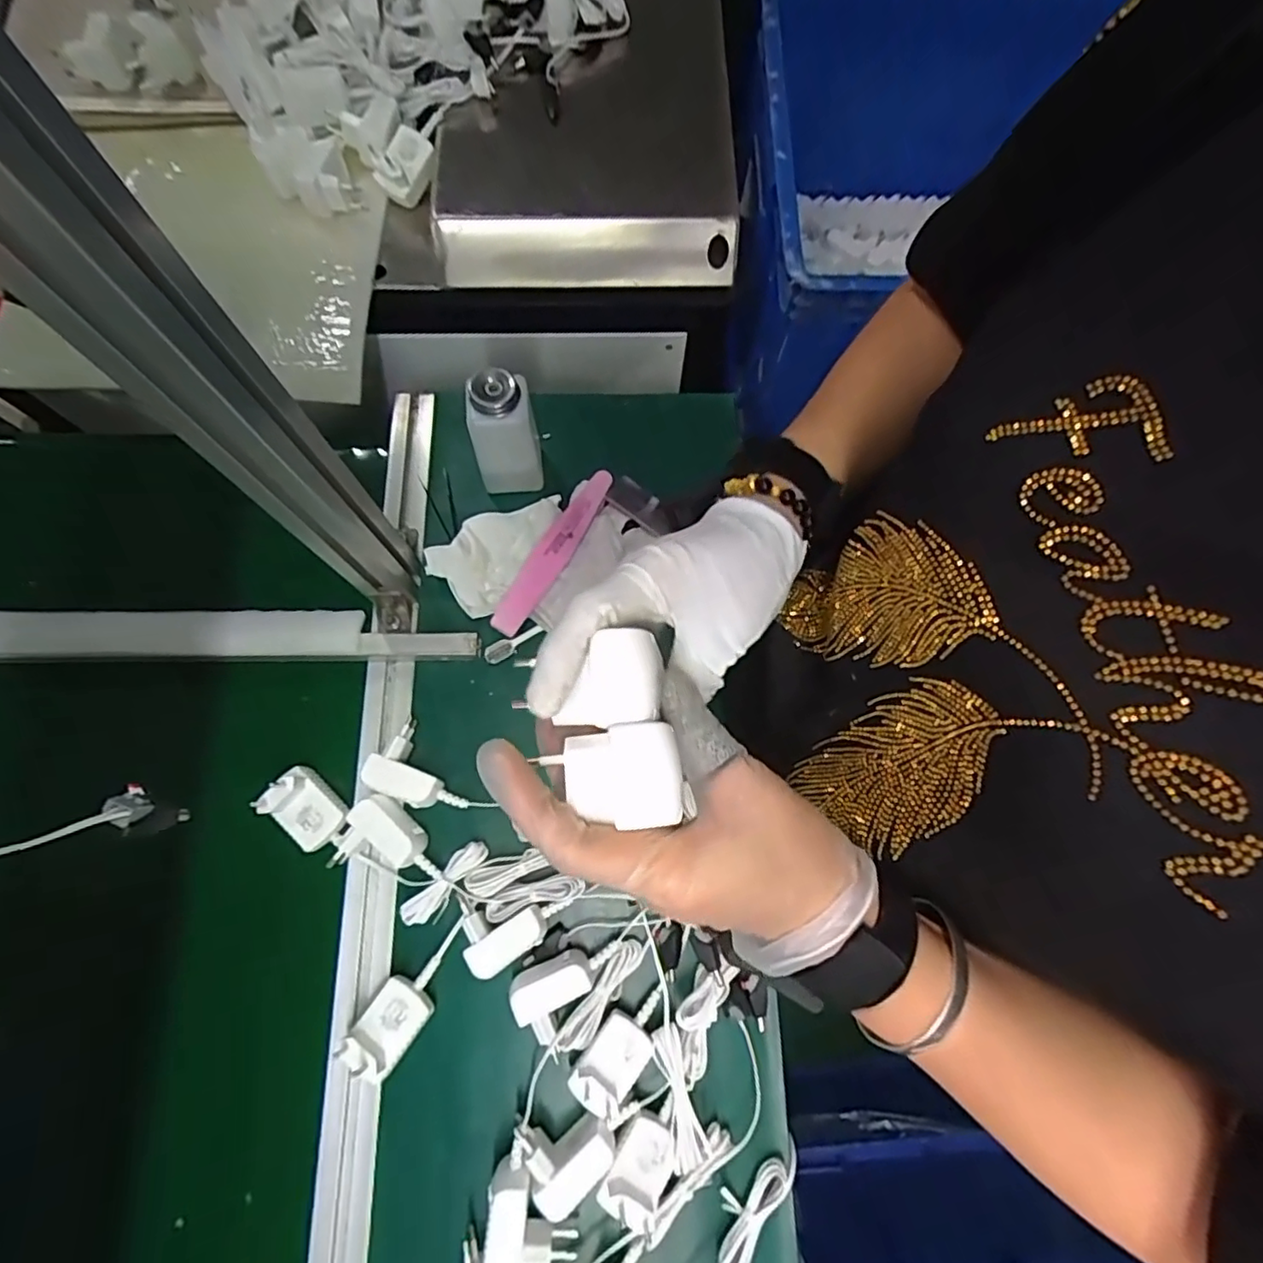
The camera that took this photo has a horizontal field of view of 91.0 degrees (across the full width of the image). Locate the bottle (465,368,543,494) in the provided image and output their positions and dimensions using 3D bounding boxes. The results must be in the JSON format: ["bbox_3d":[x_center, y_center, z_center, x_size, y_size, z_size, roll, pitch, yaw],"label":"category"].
[{"bbox_3d":[-0.107,-0.168,0.528,0.052,0.126,0.044,-4,74,-3],"label":"bottle"}]

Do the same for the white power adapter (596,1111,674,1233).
[{"bbox_3d":[0.007,0.362,0.416,0.040,0.029,0.053,27,75,6],"label":"white power adapter"}]

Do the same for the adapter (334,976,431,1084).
[{"bbox_3d":[-0.173,0.279,0.438,0.041,0.052,0.054,36,76,8],"label":"adapter"}]

